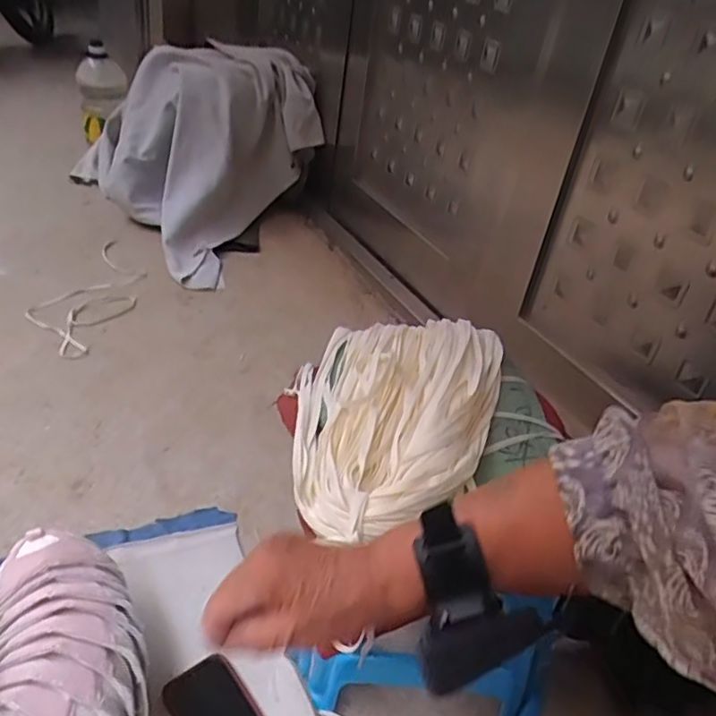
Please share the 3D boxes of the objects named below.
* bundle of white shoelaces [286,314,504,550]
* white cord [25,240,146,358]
[{"bbox_3d":[0.030,0.052,0.657,0.220,0.076,0.370,16,35,9],"label":"bundle of white shoelaces"},{"bbox_3d":[-0.595,-0.151,1.404,0.198,0.020,0.485,7,35,6],"label":"white cord"}]

